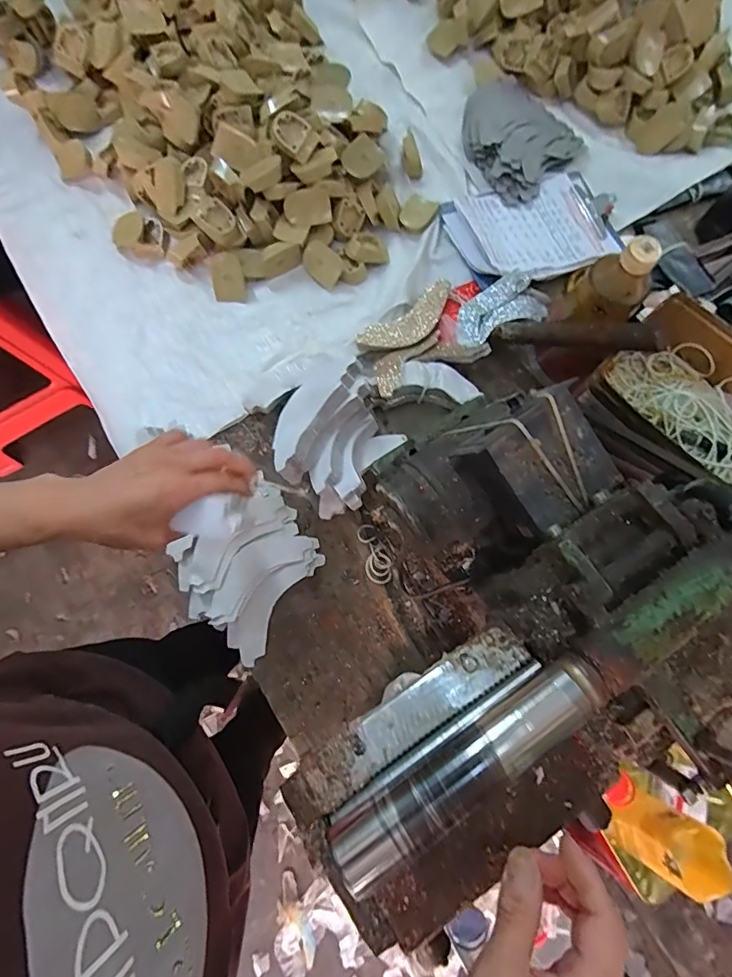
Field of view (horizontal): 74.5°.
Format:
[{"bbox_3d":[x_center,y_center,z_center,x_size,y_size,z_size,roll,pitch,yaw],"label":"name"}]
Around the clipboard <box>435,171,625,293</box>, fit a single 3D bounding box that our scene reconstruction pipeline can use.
[{"bbox_3d":[0.222,-0.345,0.636,0.228,0.033,0.150,-22,76,-14],"label":"clipboard"}]

